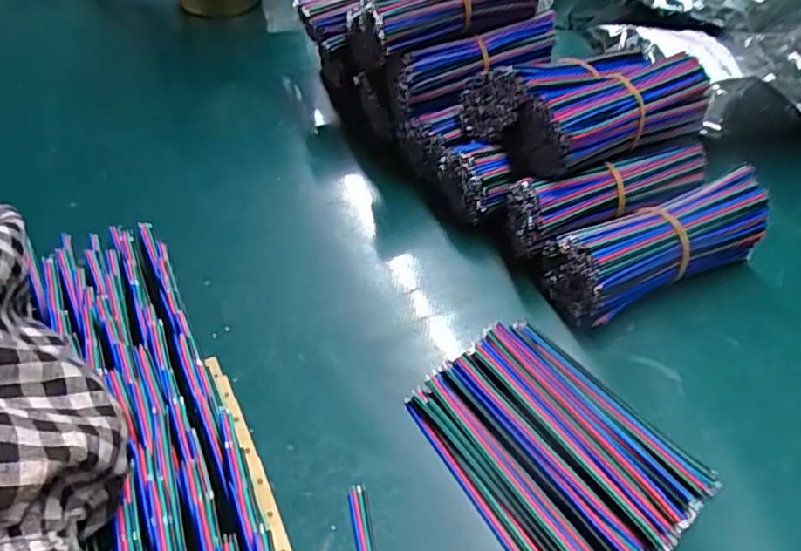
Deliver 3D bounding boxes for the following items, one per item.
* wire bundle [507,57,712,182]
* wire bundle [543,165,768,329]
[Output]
[{"bbox_3d":[0.102,-0.077,0.313,0.098,0.035,0.039,-25,51,-19],"label":"wire bundle"},{"bbox_3d":[0.120,-0.014,0.298,0.102,0.040,0.035,-20,49,-17],"label":"wire bundle"}]

